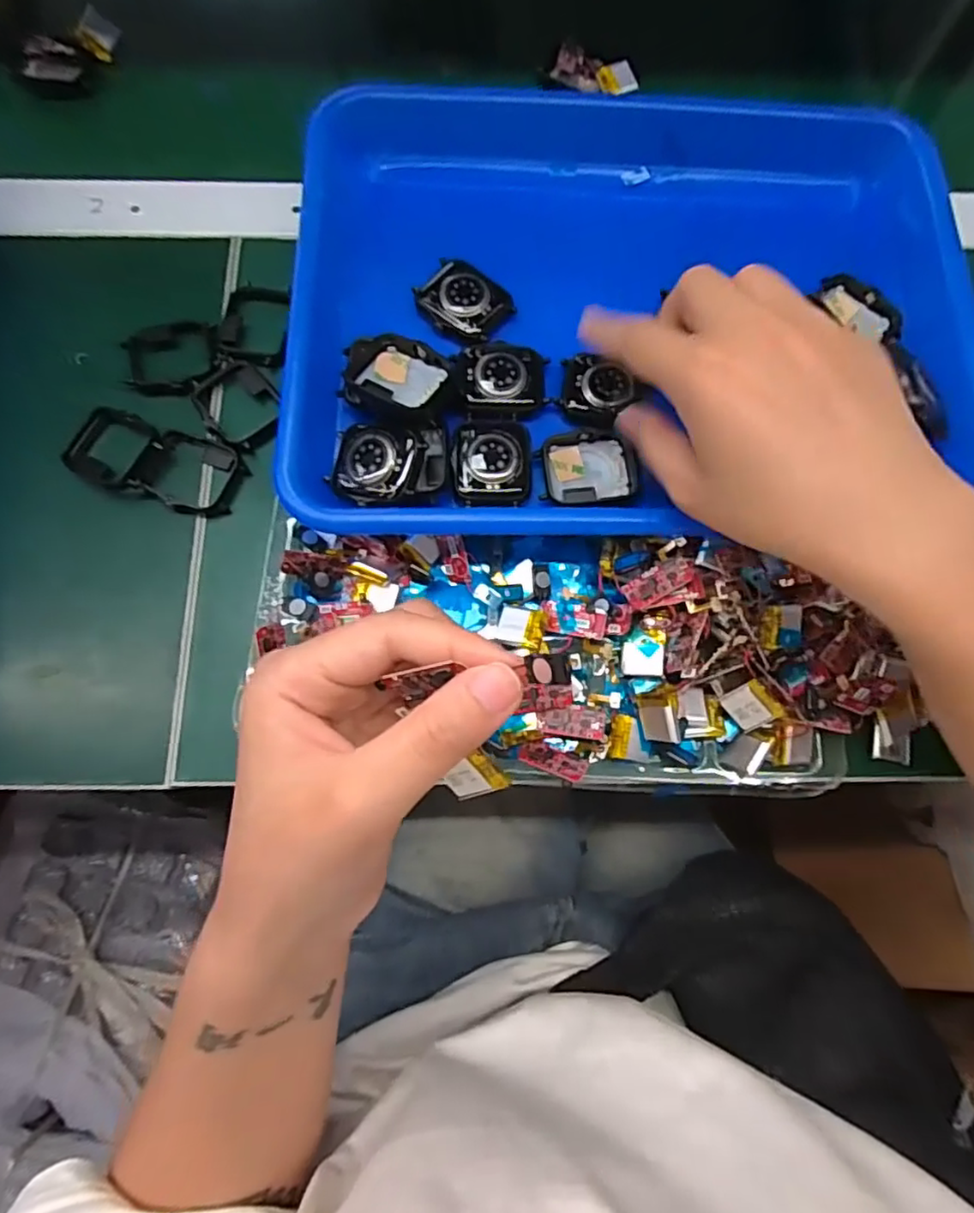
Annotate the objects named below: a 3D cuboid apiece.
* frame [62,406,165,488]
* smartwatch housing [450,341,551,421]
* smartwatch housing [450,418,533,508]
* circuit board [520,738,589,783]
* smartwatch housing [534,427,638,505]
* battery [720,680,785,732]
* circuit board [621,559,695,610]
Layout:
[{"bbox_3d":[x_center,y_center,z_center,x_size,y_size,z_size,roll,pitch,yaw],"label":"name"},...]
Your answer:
[{"bbox_3d":[-0.179,-0.076,0.307,0.041,0.011,0.038,27,75,6],"label":"frame"},{"bbox_3d":[0.007,-0.110,0.306,0.043,0.011,0.040,-5,74,-3],"label":"smartwatch housing"},{"bbox_3d":[0.002,-0.068,0.295,0.037,0.011,0.045,-2,74,-2],"label":"smartwatch housing"},{"bbox_3d":[0.028,0.066,0.270,0.029,0.004,0.015,15,40,21],"label":"circuit board"},{"bbox_3d":[0.047,-0.065,0.297,0.043,0.007,0.035,-12,75,-4],"label":"smartwatch housing"},{"bbox_3d":[0.113,0.043,0.269,0.019,0.019,0.004,53,38,6],"label":"battery"},{"bbox_3d":[0.075,-0.011,0.275,0.032,0.006,0.013,-29,76,8],"label":"circuit board"}]

